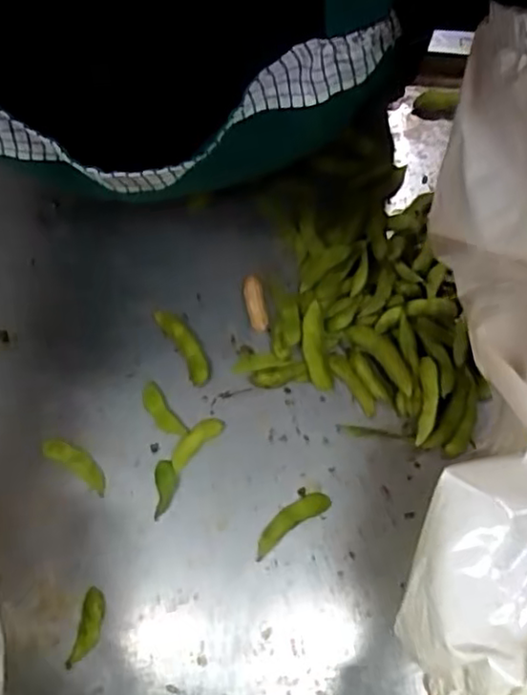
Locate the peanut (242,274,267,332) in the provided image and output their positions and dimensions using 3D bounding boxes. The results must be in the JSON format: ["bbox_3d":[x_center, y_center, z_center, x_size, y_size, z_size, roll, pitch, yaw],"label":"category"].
[{"bbox_3d":[-0.006,-0.028,0.439,0.013,0.013,0.037,-9,71,-1],"label":"peanut"}]

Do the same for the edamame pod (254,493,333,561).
[{"bbox_3d":[0.015,0.105,0.401,0.054,0.004,0.016,-34,73,-9],"label":"edamame pod"}]

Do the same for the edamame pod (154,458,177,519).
[{"bbox_3d":[-0.061,0.087,0.408,0.014,0.004,0.034,-4,71,1],"label":"edamame pod"}]

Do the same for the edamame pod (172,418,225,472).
[{"bbox_3d":[-0.043,0.059,0.418,0.041,0.004,0.014,-42,75,-11],"label":"edamame pod"}]

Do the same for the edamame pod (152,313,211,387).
[{"bbox_3d":[-0.052,-0.002,0.435,0.016,0.009,0.058,-30,73,-8],"label":"edamame pod"}]

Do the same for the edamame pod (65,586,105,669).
[{"bbox_3d":[-0.102,0.164,0.385,0.014,0.004,0.044,12,72,6],"label":"edamame pod"}]

